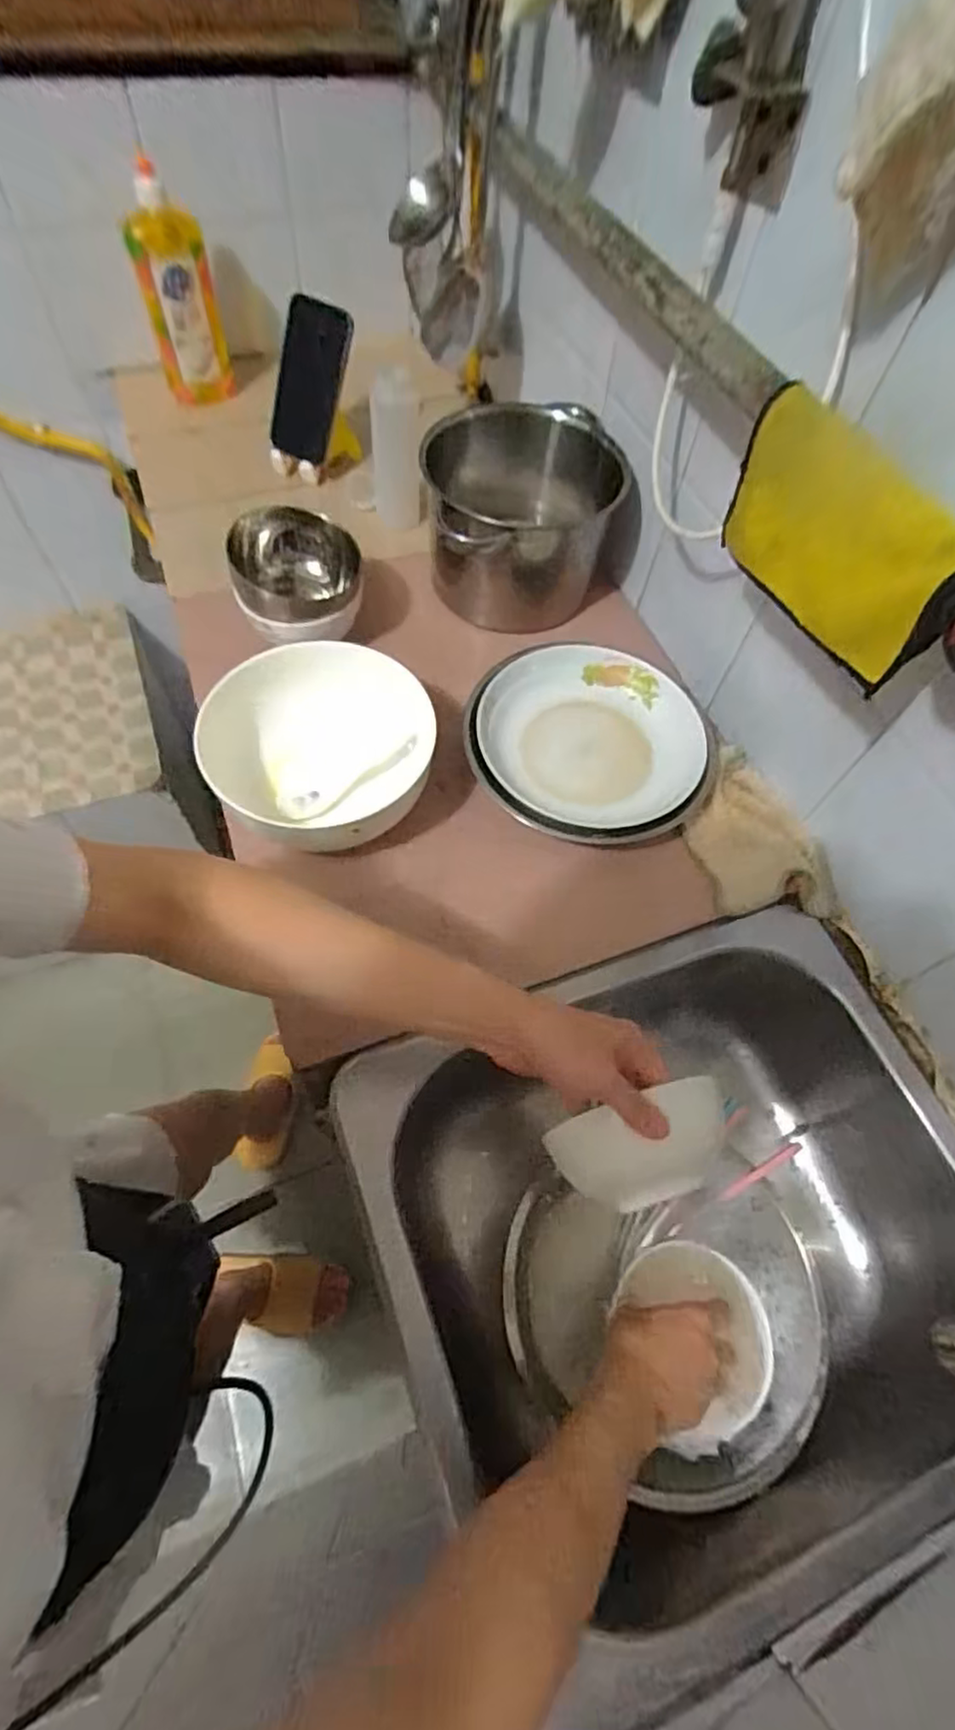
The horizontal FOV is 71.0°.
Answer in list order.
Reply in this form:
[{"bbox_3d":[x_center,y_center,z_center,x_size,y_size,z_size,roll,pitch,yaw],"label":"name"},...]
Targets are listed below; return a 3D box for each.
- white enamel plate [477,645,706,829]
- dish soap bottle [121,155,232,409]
[{"bbox_3d":[0.102,-0.112,0.608,0.192,0.042,0.198,2,61,-3],"label":"white enamel plate"},{"bbox_3d":[-0.337,-0.640,0.757,0.077,0.202,0.041,-13,63,-11],"label":"dish soap bottle"}]

